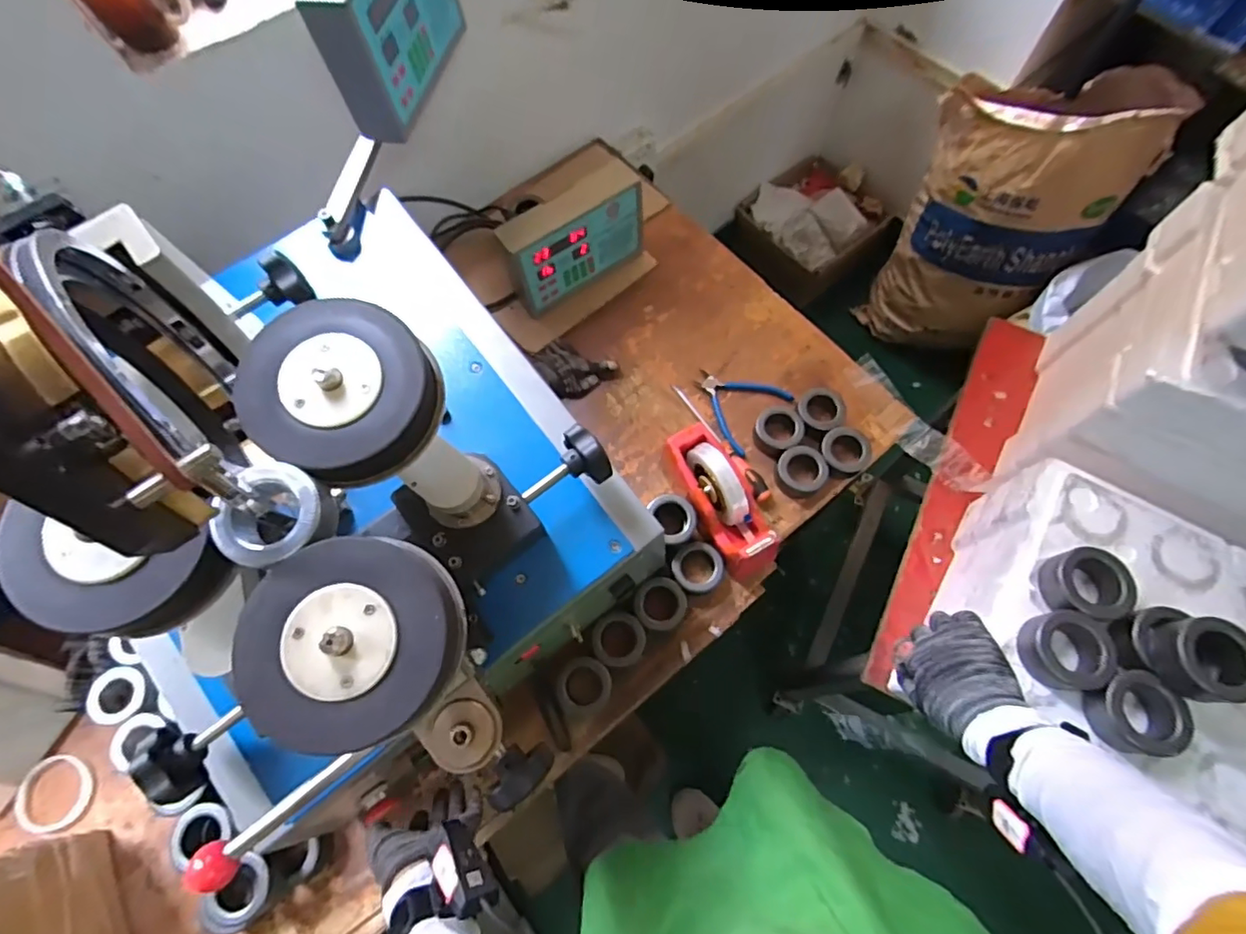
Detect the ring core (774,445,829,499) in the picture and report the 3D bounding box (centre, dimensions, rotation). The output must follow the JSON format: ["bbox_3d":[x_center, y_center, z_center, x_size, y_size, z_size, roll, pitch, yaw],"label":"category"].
[{"bbox_3d":[0.259,0.008,0.825,0.072,0.036,0.069,-1,69,1],"label":"ring core"}]

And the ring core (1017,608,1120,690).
[{"bbox_3d":[0.417,0.170,0.540,0.068,0.035,0.074,4,70,3],"label":"ring core"}]

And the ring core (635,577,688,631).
[{"bbox_3d":[0.051,0.185,0.772,0.068,0.045,0.070,-1,69,1],"label":"ring core"}]

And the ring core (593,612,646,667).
[{"bbox_3d":[-0.005,0.229,0.758,0.067,0.037,0.067,-1,69,1],"label":"ring core"}]

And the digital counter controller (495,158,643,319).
[{"bbox_3d":[-0.075,-0.351,0.894,0.226,0.144,0.074,-37,73,-12],"label":"digital counter controller"}]

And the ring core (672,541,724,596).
[{"bbox_3d":[0.101,0.140,0.782,0.068,0.039,0.065,-1,69,1],"label":"ring core"}]

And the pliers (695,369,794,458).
[{"bbox_3d":[0.169,-0.102,0.888,0.141,0.021,0.132,39,75,15],"label":"pliers"}]

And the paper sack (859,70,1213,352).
[{"bbox_3d":[0.858,-0.580,1.370,0.405,0.633,0.287,36,74,14],"label":"paper sack"}]

